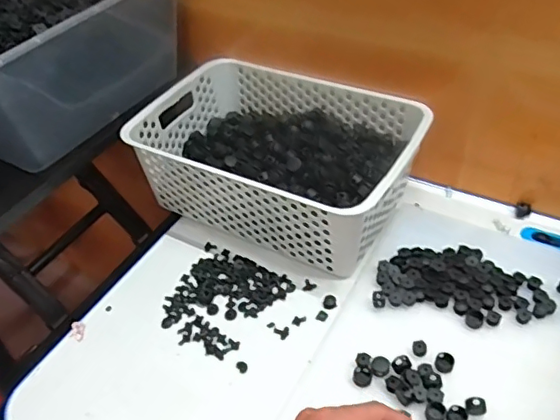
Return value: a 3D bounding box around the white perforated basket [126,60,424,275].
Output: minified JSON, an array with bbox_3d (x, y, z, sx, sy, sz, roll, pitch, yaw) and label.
[{"bbox_3d":[0.001,-0.063,0.657,0.301,0.104,0.195,20,49,25],"label":"white perforated basket"}]

